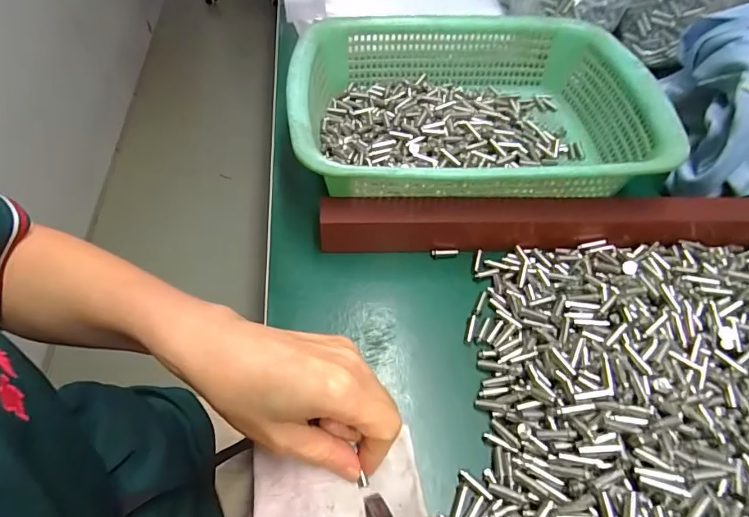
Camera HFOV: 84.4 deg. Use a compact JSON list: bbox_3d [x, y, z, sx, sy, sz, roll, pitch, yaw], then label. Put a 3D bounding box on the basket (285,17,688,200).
[{"bbox_3d":[0.079,-0.126,0.370,0.294,0.084,0.218,-1,55,-3],"label":"basket"}]

